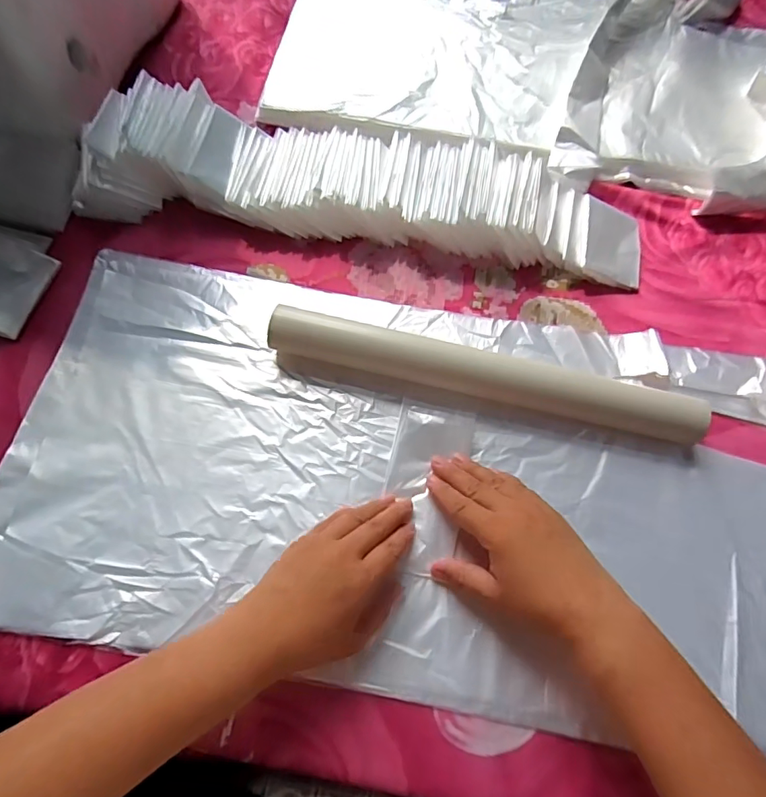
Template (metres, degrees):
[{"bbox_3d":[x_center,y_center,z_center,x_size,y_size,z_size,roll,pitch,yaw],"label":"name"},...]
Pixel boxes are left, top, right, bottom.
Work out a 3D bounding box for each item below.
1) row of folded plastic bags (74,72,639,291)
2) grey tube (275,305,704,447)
[{"bbox_3d":[-0.010,-0.205,0.463,0.540,0.049,0.121,8,70,2],"label":"row of folded plastic bags"},{"bbox_3d":[0.082,-0.023,0.414,0.350,0.041,0.041,13,70,3],"label":"grey tube"}]

